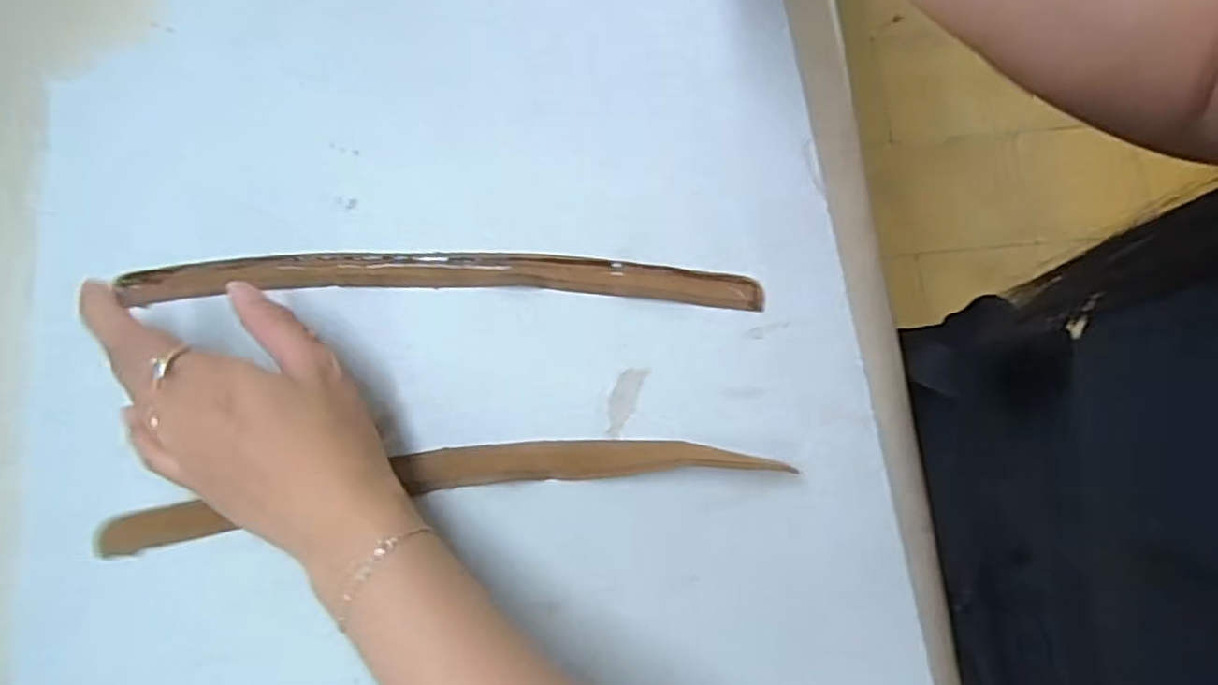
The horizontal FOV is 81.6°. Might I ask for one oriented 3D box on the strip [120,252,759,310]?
[{"bbox_3d":[-0.082,-0.032,0.353,0.311,0.004,0.026,1,77,1],"label":"strip"}]

